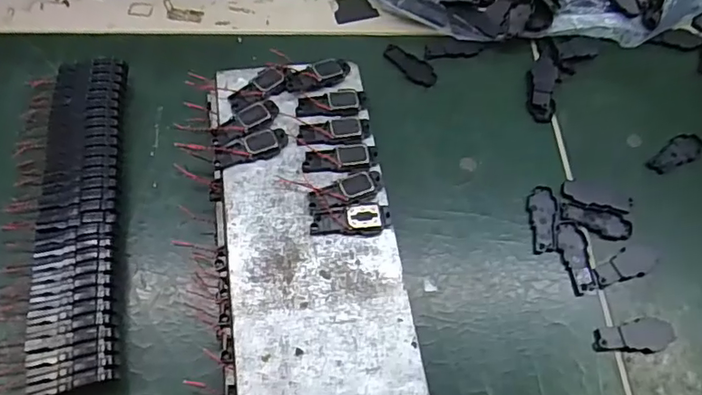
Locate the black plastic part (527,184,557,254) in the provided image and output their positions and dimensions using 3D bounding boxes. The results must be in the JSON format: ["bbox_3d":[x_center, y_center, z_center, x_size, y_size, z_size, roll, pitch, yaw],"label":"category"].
[{"bbox_3d":[0.107,0.011,0.301,0.016,0.004,0.040,5,61,-1],"label":"black plastic part"}]

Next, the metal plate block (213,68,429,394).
[{"bbox_3d":[-0.022,0.022,0.271,0.079,0.029,0.191,-7,62,-8],"label":"metal plate block"}]

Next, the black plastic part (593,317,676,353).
[{"bbox_3d":[0.142,0.070,0.272,0.041,0.004,0.016,-7,62,-8],"label":"black plastic part"}]

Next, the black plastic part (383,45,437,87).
[{"bbox_3d":[0.039,-0.085,0.349,0.017,0.004,0.039,-38,70,-21],"label":"black plastic part"}]

